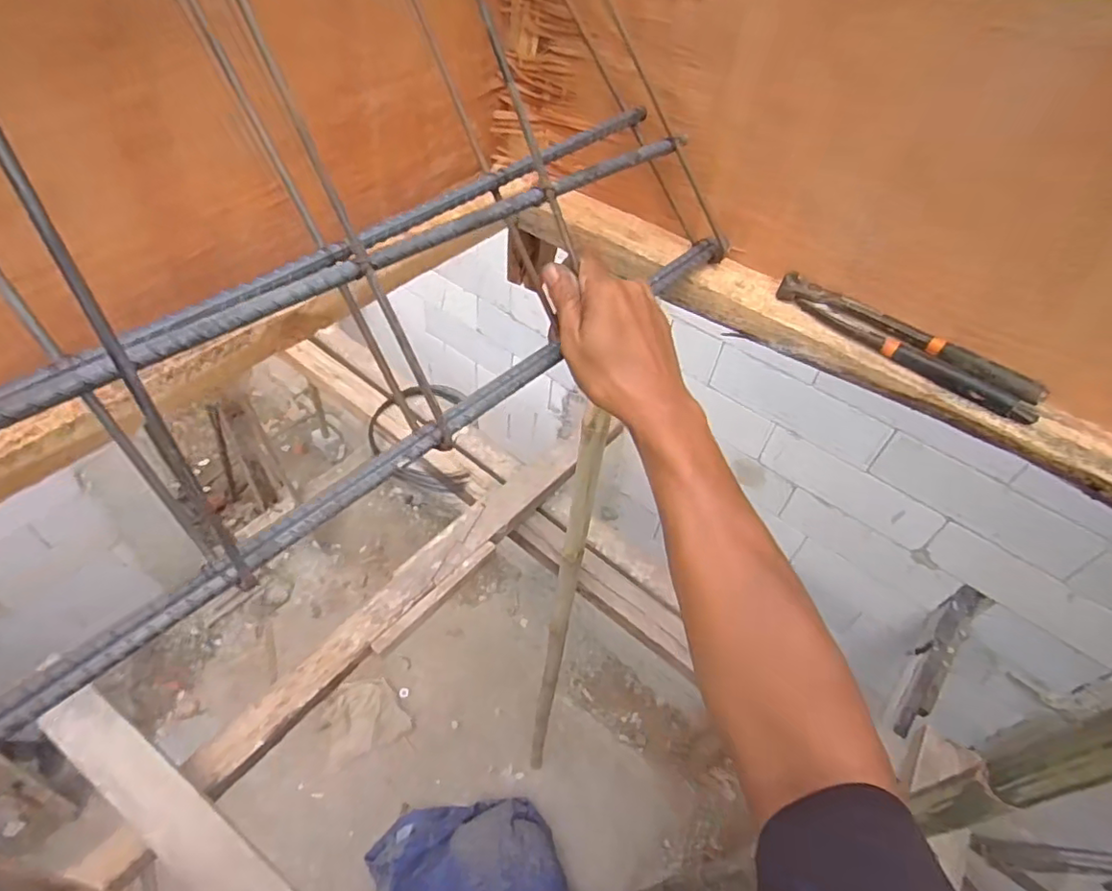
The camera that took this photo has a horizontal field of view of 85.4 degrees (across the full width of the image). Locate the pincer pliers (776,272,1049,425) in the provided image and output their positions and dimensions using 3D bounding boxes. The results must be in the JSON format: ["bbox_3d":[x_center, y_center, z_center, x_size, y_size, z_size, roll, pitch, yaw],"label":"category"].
[{"bbox_3d":[0.289,-0.086,0.507,0.220,0.018,0.046,32,53,21],"label":"pincer pliers"}]

